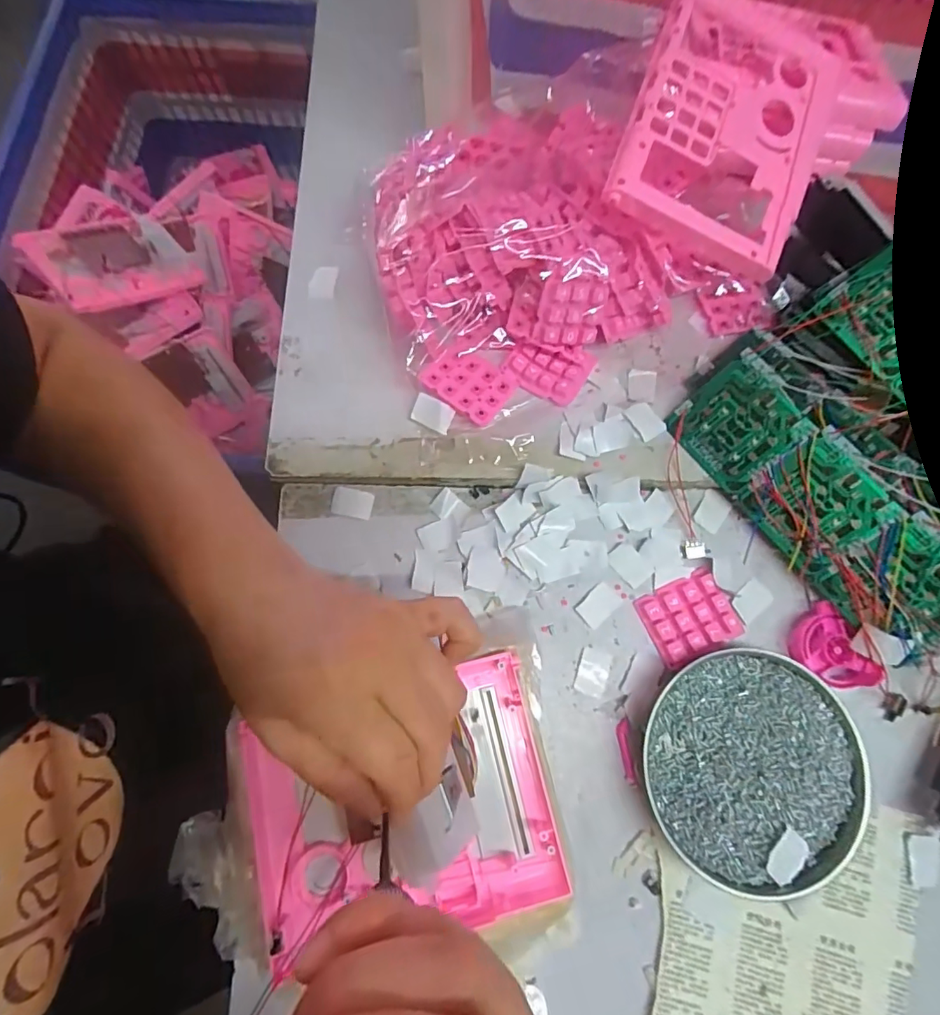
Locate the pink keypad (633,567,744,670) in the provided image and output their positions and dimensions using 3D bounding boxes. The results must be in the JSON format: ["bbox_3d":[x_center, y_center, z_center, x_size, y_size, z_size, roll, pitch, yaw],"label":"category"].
[{"bbox_3d":[0.150,0.074,0.347,0.059,0.010,0.048,-24,77,-8],"label":"pink keypad"}]

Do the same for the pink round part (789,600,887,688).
[{"bbox_3d":[0.237,0.095,0.338,0.040,0.021,0.053,-27,77,-8],"label":"pink round part"}]

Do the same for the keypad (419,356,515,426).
[{"bbox_3d":[-0.001,-0.090,0.368,0.059,0.005,0.047,36,66,1],"label":"keypad"}]

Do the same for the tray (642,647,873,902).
[{"bbox_3d":[0.176,0.161,0.321,0.127,0.023,0.132,0,75,-1],"label":"tray"}]

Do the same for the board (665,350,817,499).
[{"bbox_3d":[0.186,-0.056,0.353,0.070,0.006,0.070,-44,78,25],"label":"board"}]

